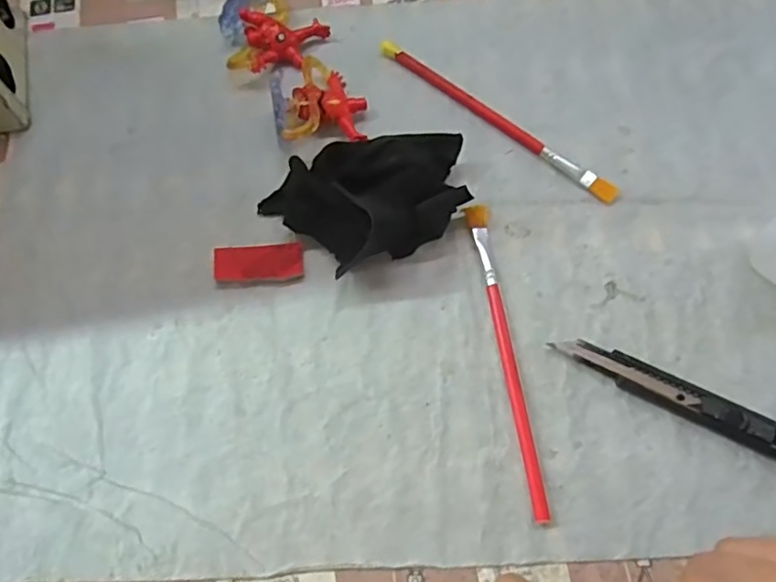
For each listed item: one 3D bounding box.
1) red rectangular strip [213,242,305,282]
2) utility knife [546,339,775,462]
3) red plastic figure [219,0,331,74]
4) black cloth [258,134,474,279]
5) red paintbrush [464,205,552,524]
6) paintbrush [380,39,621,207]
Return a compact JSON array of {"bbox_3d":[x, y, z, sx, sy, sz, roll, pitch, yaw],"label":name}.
[{"bbox_3d":[-0.064,-0.014,0.300,0.043,0.007,0.019,-2,71,1],"label":"red rectangular strip"},{"bbox_3d":[0.145,0.054,0.266,0.144,0.012,0.015,26,74,10],"label":"utility knife"},{"bbox_3d":[-0.069,-0.147,0.341,0.045,0.022,0.054,42,77,14],"label":"red plastic figure"},{"bbox_3d":[-0.006,-0.053,0.295,0.092,0.036,0.079,-41,75,-12],"label":"black cloth"},{"bbox_3d":[0.056,0.027,0.282,0.010,0.005,0.150,-9,71,-2],"label":"red paintbrush"},{"bbox_3d":[0.057,-0.094,0.327,0.154,0.006,0.011,38,76,13],"label":"paintbrush"}]

